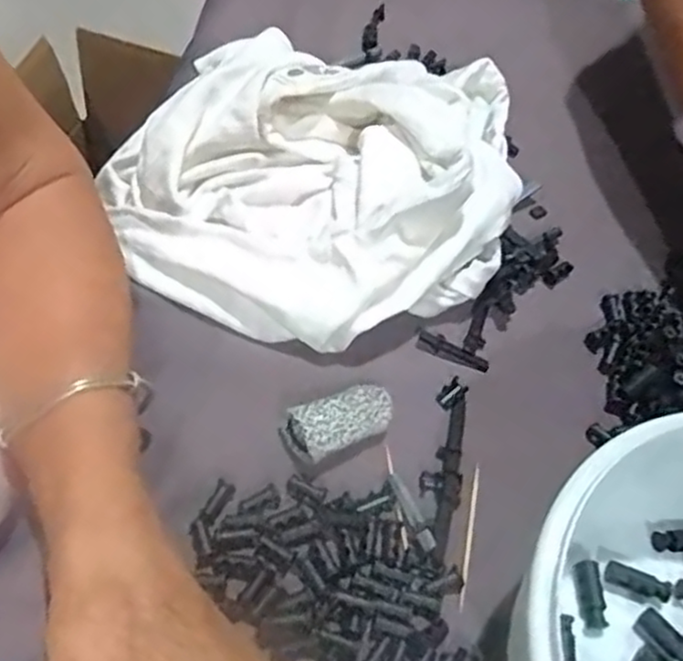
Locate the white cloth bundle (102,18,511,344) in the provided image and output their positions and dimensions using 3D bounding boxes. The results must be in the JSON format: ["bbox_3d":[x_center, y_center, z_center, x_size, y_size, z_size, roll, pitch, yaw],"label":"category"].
[{"bbox_3d":[-0.017,-0.072,0.352,0.196,0.058,0.150,16,58,7],"label":"white cloth bundle"}]

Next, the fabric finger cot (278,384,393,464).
[{"bbox_3d":[-0.001,0.038,0.306,0.046,0.016,0.026,-26,62,-19],"label":"fabric finger cot"}]

